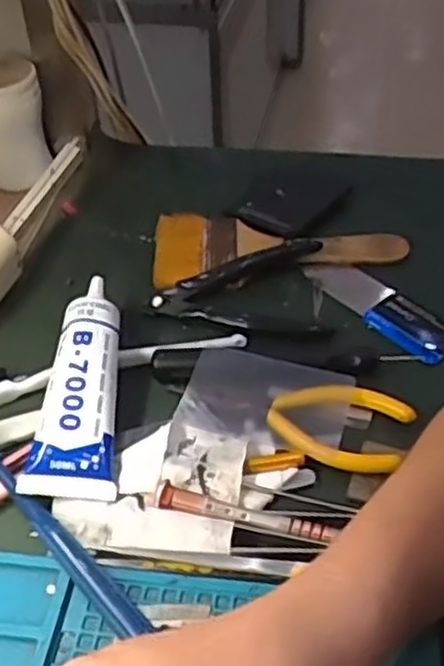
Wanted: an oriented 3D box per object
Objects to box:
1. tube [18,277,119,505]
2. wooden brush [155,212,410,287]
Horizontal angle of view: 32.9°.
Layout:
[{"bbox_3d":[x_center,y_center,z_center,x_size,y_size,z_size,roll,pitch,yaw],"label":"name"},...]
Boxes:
[{"bbox_3d":[-0.075,0.024,0.402,0.041,0.038,0.132,-2,44,3],"label":"tube"},{"bbox_3d":[0.036,-0.052,0.488,0.162,0.013,0.062,3,45,7],"label":"wooden brush"}]

